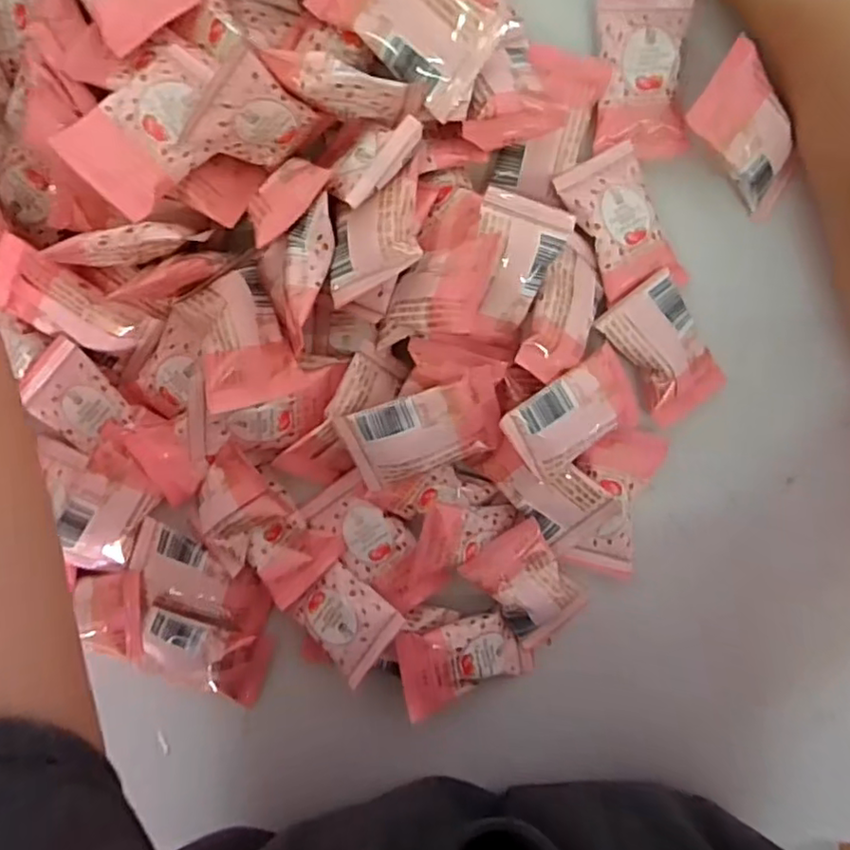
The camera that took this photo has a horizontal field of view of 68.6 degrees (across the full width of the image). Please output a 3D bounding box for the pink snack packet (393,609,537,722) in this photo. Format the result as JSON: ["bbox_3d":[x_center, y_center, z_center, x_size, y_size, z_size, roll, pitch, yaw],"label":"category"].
[{"bbox_3d":[0.020,0.112,0.297,0.061,0.021,0.040,-8,96,2],"label":"pink snack packet"}]

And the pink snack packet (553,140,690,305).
[{"bbox_3d":[0.089,-0.089,0.281,0.037,0.015,0.065,-27,95,3],"label":"pink snack packet"}]

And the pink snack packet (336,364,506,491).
[{"bbox_3d":[0.002,0.003,0.264,0.070,0.010,0.035,-20,96,3],"label":"pink snack packet"}]

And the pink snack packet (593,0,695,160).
[{"bbox_3d":[0.097,-0.155,0.278,0.039,0.015,0.067,-1,96,1],"label":"pink snack packet"}]

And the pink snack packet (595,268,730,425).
[{"bbox_3d":[0.111,-0.033,0.289,0.039,0.019,0.063,-36,95,4],"label":"pink snack packet"}]

